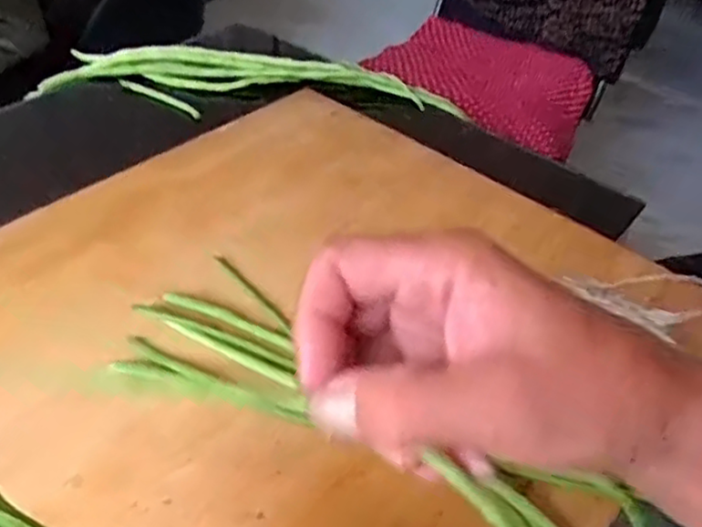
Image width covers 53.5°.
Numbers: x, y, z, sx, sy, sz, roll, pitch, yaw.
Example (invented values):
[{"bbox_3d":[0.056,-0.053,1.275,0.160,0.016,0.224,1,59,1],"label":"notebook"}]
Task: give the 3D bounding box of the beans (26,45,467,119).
[{"bbox_3d":[-0.117,-0.208,0.813,0.484,0.038,0.098,7,42,2],"label":"beans"}]

